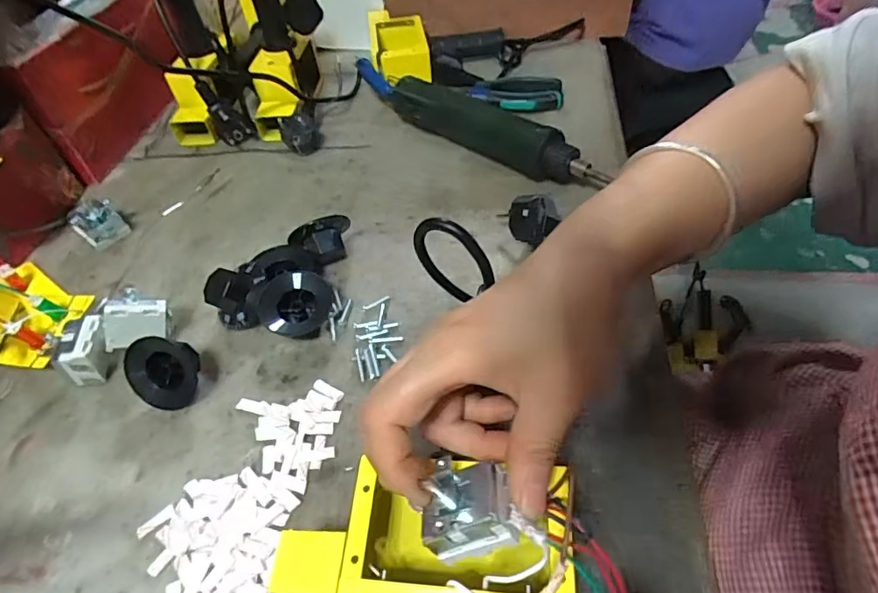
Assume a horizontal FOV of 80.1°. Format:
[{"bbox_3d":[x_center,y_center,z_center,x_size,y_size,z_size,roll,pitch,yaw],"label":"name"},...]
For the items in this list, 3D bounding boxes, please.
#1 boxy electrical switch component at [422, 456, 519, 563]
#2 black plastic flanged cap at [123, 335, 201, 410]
[{"bbox_3d":[0.012,0.087,0.218,0.035,0.021,0.037,-3,48,4],"label":"boxy electrical switch component"},{"bbox_3d":[-0.175,0.047,0.332,0.042,0.047,0.018,-1,10,-3],"label":"black plastic flanged cap"}]

